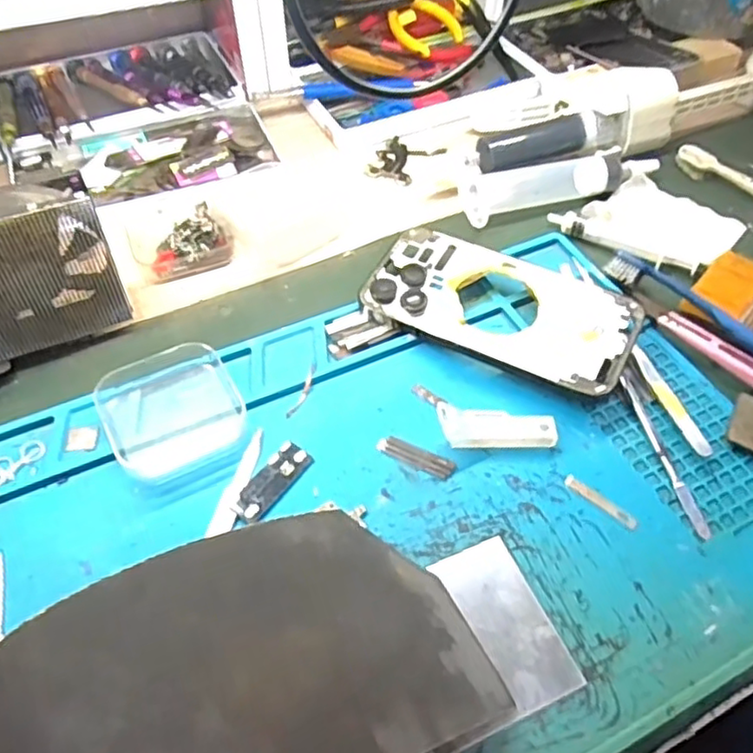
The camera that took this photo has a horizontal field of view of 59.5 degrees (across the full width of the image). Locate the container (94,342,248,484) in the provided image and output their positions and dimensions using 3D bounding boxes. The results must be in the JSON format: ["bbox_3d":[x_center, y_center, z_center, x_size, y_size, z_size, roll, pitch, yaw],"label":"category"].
[{"bbox_3d":[-0.099,0.016,0.322,0.062,0.016,0.060,-24,57,-18],"label":"container"}]

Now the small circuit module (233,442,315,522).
[{"bbox_3d":[-0.049,0.048,0.307,0.017,0.004,0.043,31,59,20],"label":"small circuit module"}]

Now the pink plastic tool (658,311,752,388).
[{"bbox_3d":[0.185,-0.014,0.351,0.016,0.008,0.070,-34,61,-24],"label":"pink plastic tool"}]

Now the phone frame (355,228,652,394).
[{"bbox_3d":[0.068,-0.040,0.363,0.143,0.009,0.076,23,59,18],"label":"phone frame"}]

